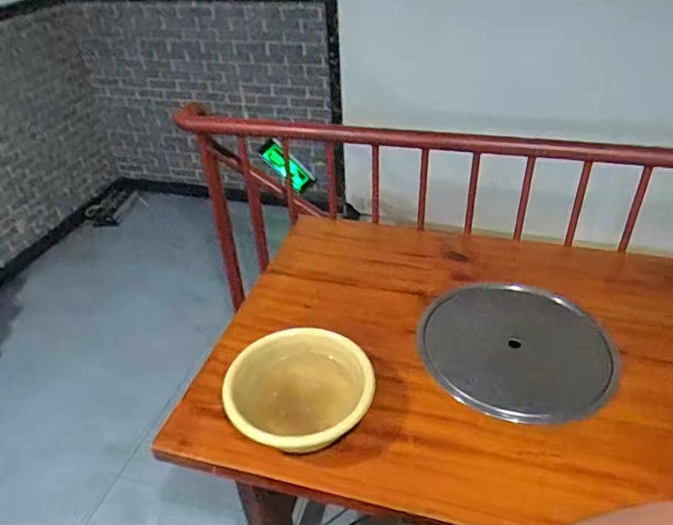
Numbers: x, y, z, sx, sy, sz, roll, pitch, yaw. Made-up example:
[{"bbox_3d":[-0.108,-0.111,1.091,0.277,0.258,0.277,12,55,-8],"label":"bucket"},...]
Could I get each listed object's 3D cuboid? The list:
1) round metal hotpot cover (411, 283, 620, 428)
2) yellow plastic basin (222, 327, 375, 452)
[{"bbox_3d":[0.383,0.168,1.166,0.409,0.026,0.409,-3,36,2],"label":"round metal hotpot cover"},{"bbox_3d":[-0.074,0.245,0.990,0.249,0.107,0.253,-3,36,2],"label":"yellow plastic basin"}]

